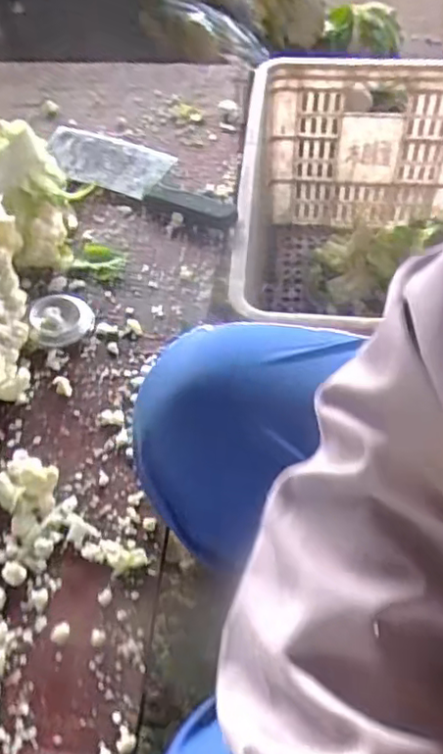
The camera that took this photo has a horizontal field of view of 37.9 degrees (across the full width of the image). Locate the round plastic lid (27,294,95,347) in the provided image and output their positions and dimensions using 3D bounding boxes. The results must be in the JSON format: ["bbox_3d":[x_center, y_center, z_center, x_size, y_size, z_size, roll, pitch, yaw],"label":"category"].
[{"bbox_3d":[-0.155,-0.059,0.623,0.059,0.021,0.058,-1,51,2],"label":"round plastic lid"}]

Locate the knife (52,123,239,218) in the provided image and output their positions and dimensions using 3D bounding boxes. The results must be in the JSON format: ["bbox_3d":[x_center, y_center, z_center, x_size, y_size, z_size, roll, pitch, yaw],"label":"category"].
[{"bbox_3d":[-0.092,-0.240,0.754,0.261,0.021,0.093,24,56,20],"label":"knife"}]

